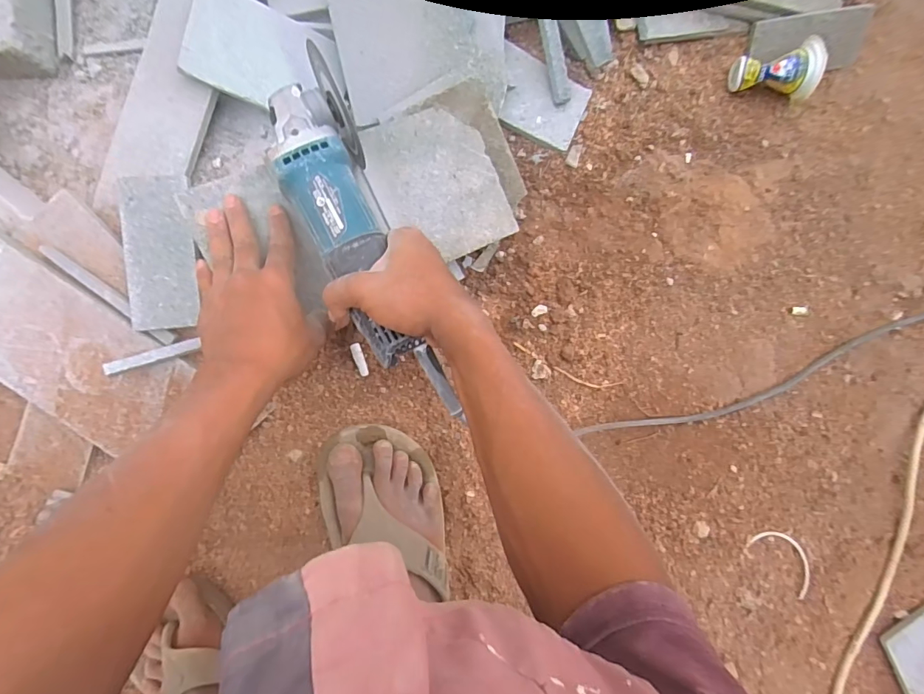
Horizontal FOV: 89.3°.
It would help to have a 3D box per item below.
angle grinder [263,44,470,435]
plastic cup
[{"bbox_3d":[-0.092,-0.081,0.418,0.072,0.088,0.305,-22,89,-8],"label":"angle grinder"},{"bbox_3d":[0.396,-0.350,0.600,0.098,0.065,0.066,4,85,11],"label":"plastic cup"}]

